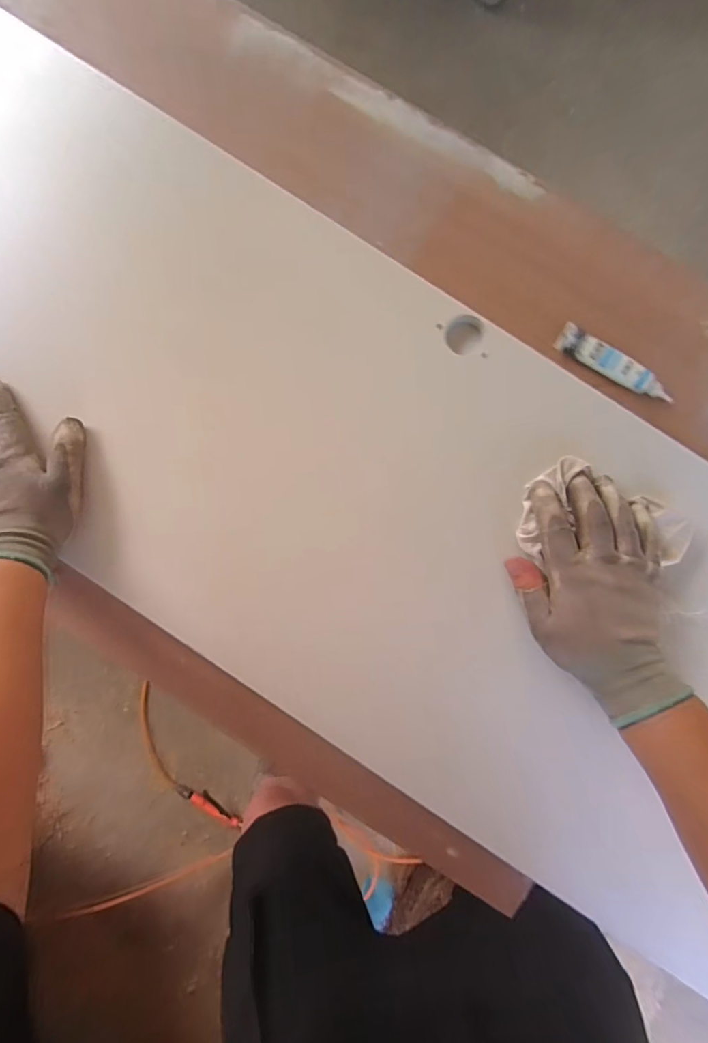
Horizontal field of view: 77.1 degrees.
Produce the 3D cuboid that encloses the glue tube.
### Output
[{"bbox_3d":[0.238,-0.142,0.406,0.112,0.010,0.024,36,109,6],"label":"glue tube"}]

